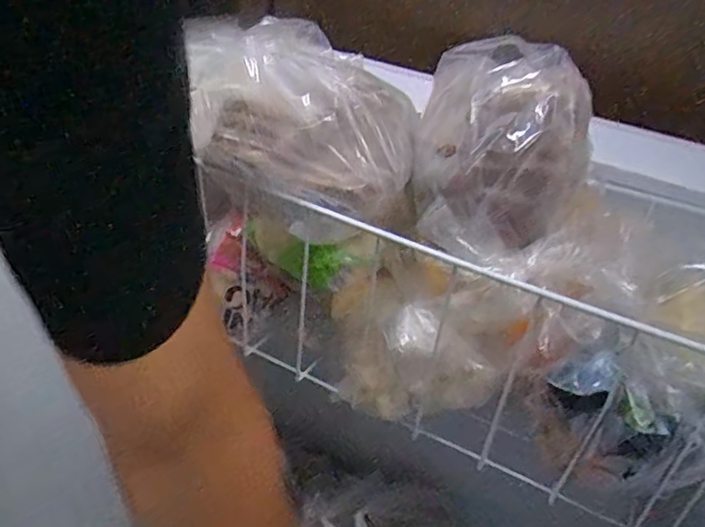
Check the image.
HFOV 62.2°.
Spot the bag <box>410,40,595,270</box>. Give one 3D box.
[{"bbox_3d":[0.115,-0.094,0.462,0.126,0.126,0.152,9,31,3],"label":"bag"}]

